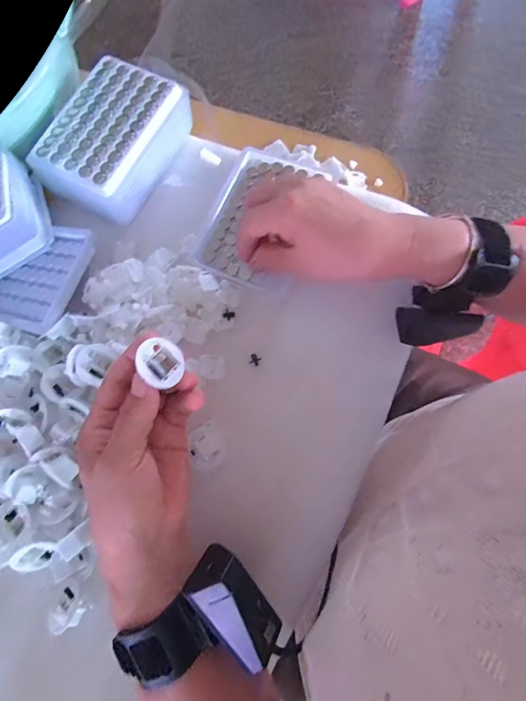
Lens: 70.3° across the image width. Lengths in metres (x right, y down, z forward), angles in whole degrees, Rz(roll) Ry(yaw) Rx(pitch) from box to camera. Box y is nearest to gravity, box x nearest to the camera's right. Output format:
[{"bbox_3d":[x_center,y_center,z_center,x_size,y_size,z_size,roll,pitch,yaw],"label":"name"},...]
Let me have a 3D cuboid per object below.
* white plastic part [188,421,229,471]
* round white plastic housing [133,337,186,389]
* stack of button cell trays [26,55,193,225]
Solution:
[{"bbox_3d":[-0.044,0.077,0.295,0.030,0.013,0.031,-39,77,-4],"label":"white plastic part"},{"bbox_3d":[-0.068,0.009,0.245,0.030,0.013,0.030,17,62,-34],"label":"round white plastic housing"},{"bbox_3d":[-0.139,-0.196,0.347,0.092,0.043,0.138,30,81,6],"label":"stack of button cell trays"}]

